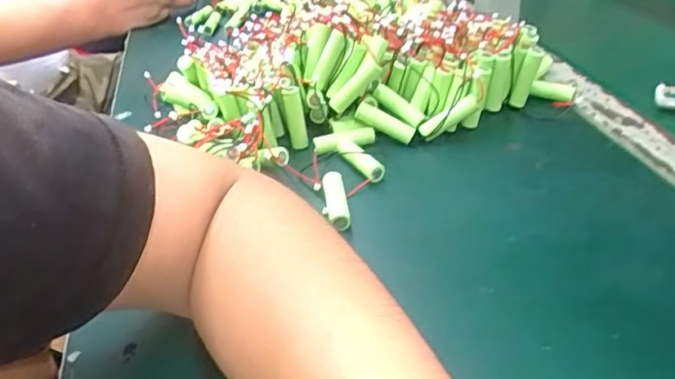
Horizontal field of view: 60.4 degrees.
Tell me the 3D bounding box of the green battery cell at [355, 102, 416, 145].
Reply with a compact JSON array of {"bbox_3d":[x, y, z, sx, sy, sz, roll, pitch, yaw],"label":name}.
[{"bbox_3d":[0.039,-0.054,0.471,0.049,0.013,0.011,28,41,4],"label":"green battery cell"}]

